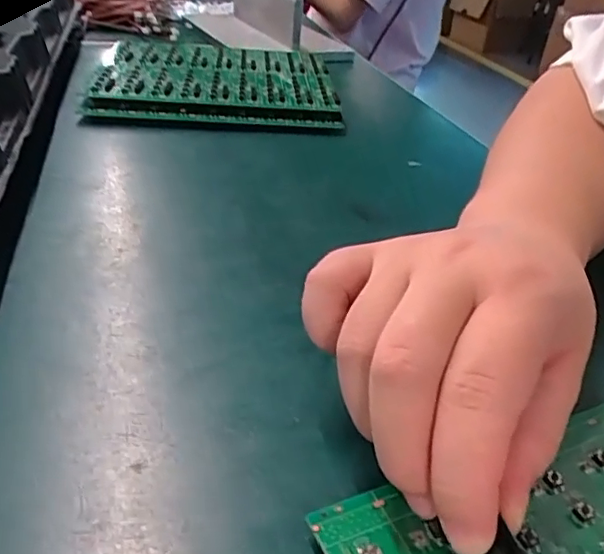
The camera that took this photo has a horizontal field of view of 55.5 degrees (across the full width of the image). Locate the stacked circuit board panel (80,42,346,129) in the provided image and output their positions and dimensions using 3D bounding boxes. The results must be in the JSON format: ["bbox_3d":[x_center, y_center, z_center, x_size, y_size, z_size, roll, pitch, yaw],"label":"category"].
[{"bbox_3d":[-0.074,-0.174,0.505,0.194,0.027,0.198,1,35,-6],"label":"stacked circuit board panel"}]

